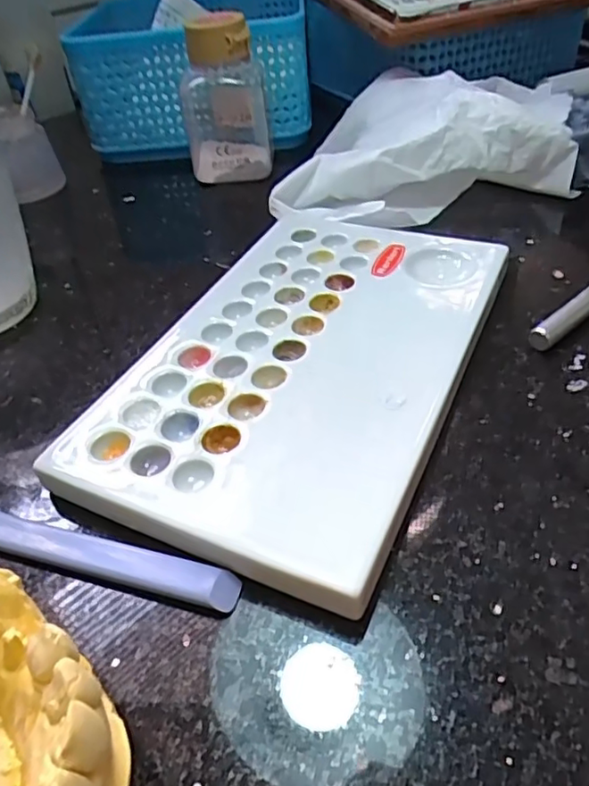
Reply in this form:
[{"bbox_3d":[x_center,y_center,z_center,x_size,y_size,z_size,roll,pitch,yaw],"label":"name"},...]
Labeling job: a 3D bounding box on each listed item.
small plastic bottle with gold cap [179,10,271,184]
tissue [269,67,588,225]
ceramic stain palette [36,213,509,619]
[{"bbox_3d":[-0.037,-0.149,0.304,0.044,0.069,0.046,-8,43,-1],"label":"small plastic bottle with gold cap"},{"bbox_3d":[0.090,-0.132,0.291,0.211,0.040,0.114,-13,43,-8],"label":"tissue"},{"bbox_3d":[-0.001,-0.015,0.195,0.103,0.010,0.151,15,47,21],"label":"ceramic stain palette"}]

